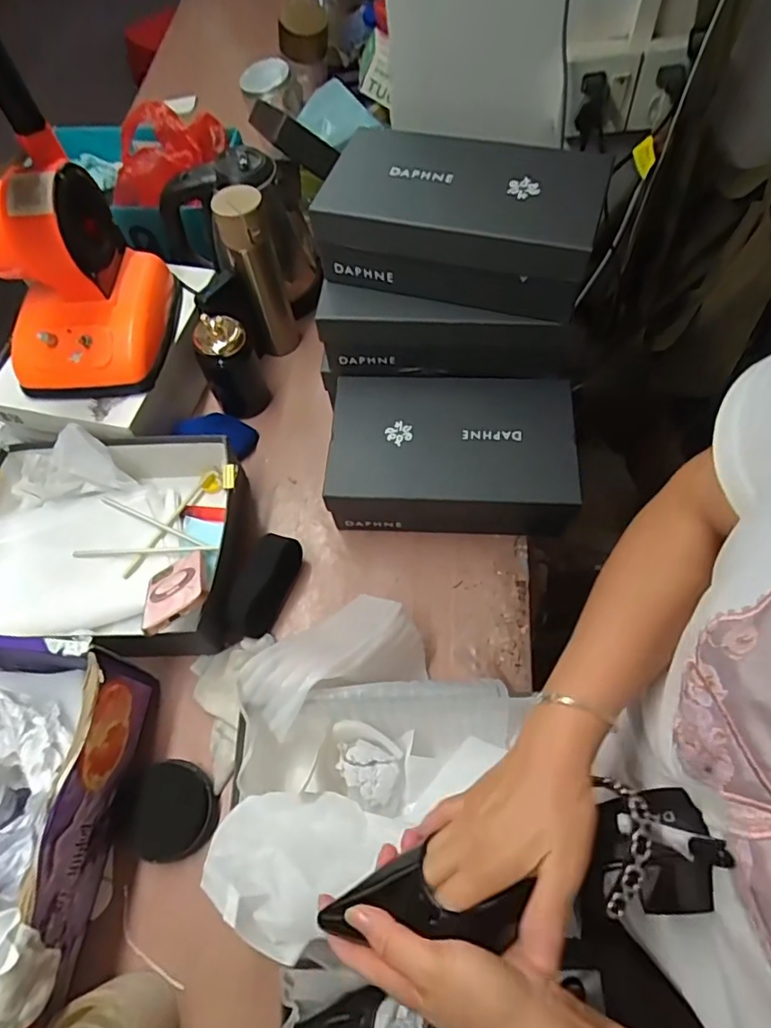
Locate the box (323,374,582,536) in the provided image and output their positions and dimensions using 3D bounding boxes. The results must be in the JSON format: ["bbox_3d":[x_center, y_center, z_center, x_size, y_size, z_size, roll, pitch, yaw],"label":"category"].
[{"bbox_3d":[0.083,-0.072,0.717,0.292,0.114,0.185,2,63,5],"label":"box"}]

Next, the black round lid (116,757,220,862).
[{"bbox_3d":[-0.225,0.305,0.576,0.096,0.025,0.088,-1,63,3],"label":"black round lid"}]

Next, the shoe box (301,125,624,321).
[{"bbox_3d":[0.087,-0.337,0.630,0.282,0.100,0.167,15,64,11],"label":"shoe box"}]

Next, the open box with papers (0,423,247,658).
[{"bbox_3d":[-0.347,0.031,0.676,0.325,0.124,0.285,3,63,5],"label":"open box with papers"}]

